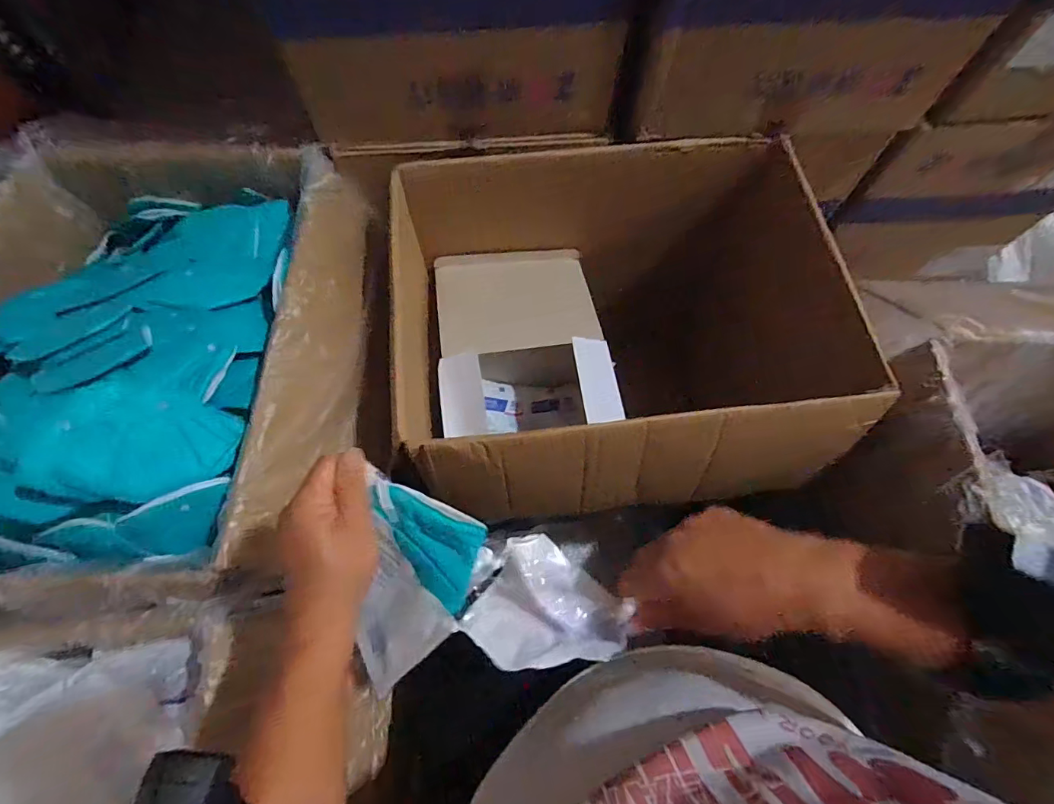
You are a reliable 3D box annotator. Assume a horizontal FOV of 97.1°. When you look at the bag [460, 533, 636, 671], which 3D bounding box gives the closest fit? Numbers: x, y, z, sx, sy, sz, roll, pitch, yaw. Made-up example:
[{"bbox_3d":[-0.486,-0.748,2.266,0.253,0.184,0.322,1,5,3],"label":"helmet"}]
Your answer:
[{"bbox_3d":[0.010,0.138,0.335,0.102,0.063,0.081,-6,68,-2],"label":"bag"}]

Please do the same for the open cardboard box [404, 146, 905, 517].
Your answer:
[{"bbox_3d":[0.117,-0.085,0.720,0.562,0.333,0.483,-5,68,-2],"label":"open cardboard box"}]

